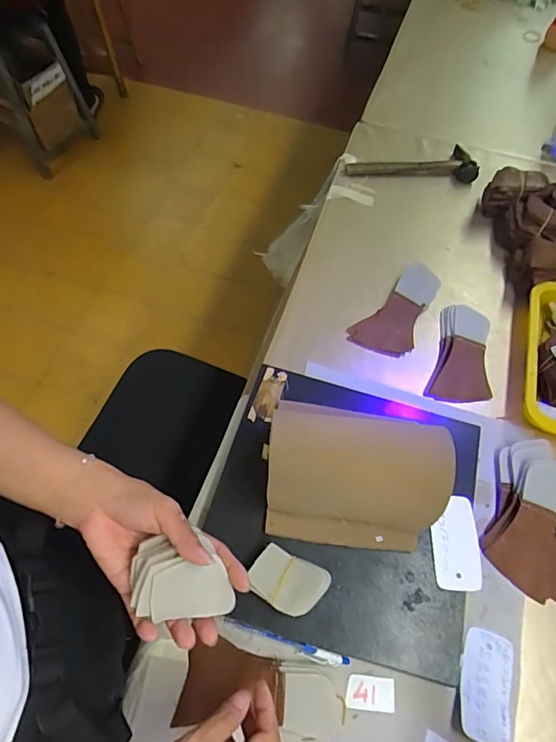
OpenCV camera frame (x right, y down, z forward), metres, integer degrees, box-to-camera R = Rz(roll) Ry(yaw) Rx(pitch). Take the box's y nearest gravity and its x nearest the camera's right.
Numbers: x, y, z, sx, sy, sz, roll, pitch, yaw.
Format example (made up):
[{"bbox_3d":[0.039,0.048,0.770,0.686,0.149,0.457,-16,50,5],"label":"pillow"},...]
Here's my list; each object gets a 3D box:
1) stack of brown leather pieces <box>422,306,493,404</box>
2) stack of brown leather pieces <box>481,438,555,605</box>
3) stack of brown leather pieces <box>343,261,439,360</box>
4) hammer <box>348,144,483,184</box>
[{"bbox_3d":[0.276,-0.025,0.668,0.085,0.019,0.157,17,62,6],"label":"stack of brown leather pieces"},{"bbox_3d":[0.340,0.183,0.554,0.148,0.032,0.190,19,63,8],"label":"stack of brown leather pieces"},{"bbox_3d":[0.195,-0.090,0.703,0.086,0.009,0.176,40,76,13],"label":"stack of brown leather pieces"},{"bbox_3d":[0.256,-0.401,0.871,0.244,0.032,0.075,4,62,-1],"label":"hammer"}]

